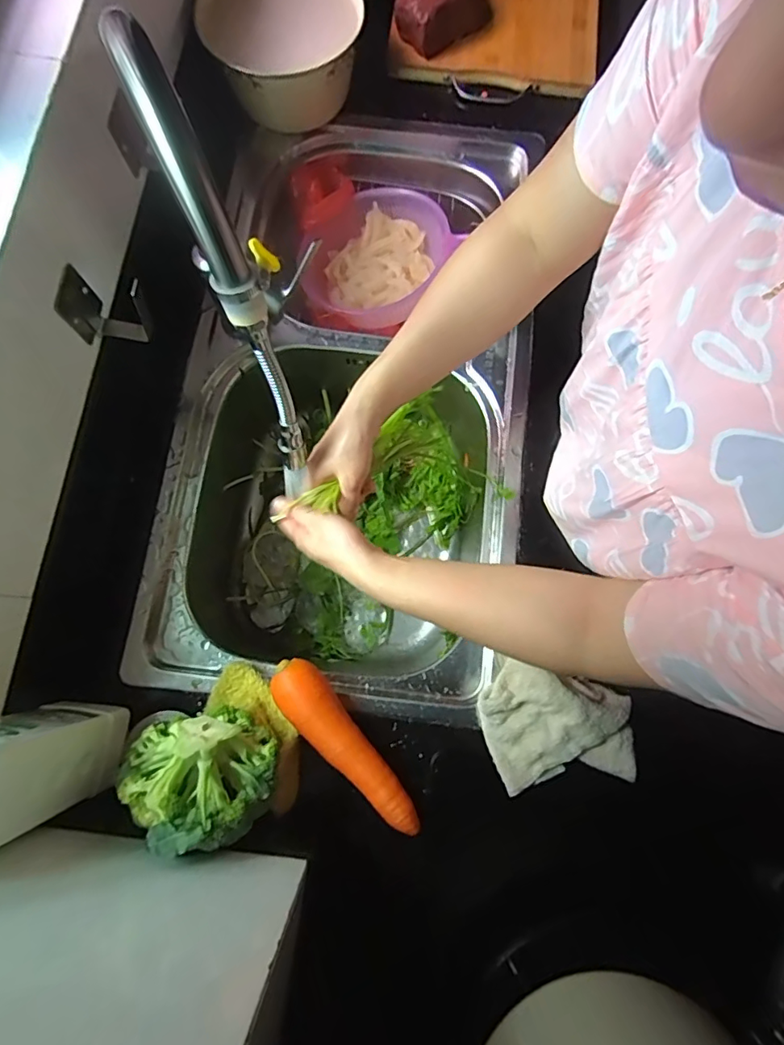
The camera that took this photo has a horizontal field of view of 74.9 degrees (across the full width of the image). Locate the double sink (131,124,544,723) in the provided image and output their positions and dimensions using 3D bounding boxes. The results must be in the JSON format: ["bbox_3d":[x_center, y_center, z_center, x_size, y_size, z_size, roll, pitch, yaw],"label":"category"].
[{"bbox_3d":[-0.050,-0.160,0.730,0.416,0.223,0.765,8,78,1],"label":"double sink"}]

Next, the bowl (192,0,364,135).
[{"bbox_3d":[-0.138,-0.631,0.682,0.197,0.103,0.204,0,78,-1],"label":"bowl"}]

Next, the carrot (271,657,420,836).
[{"bbox_3d":[-0.048,0.223,0.510,0.048,0.050,0.198,-37,81,-8],"label":"carrot"}]

